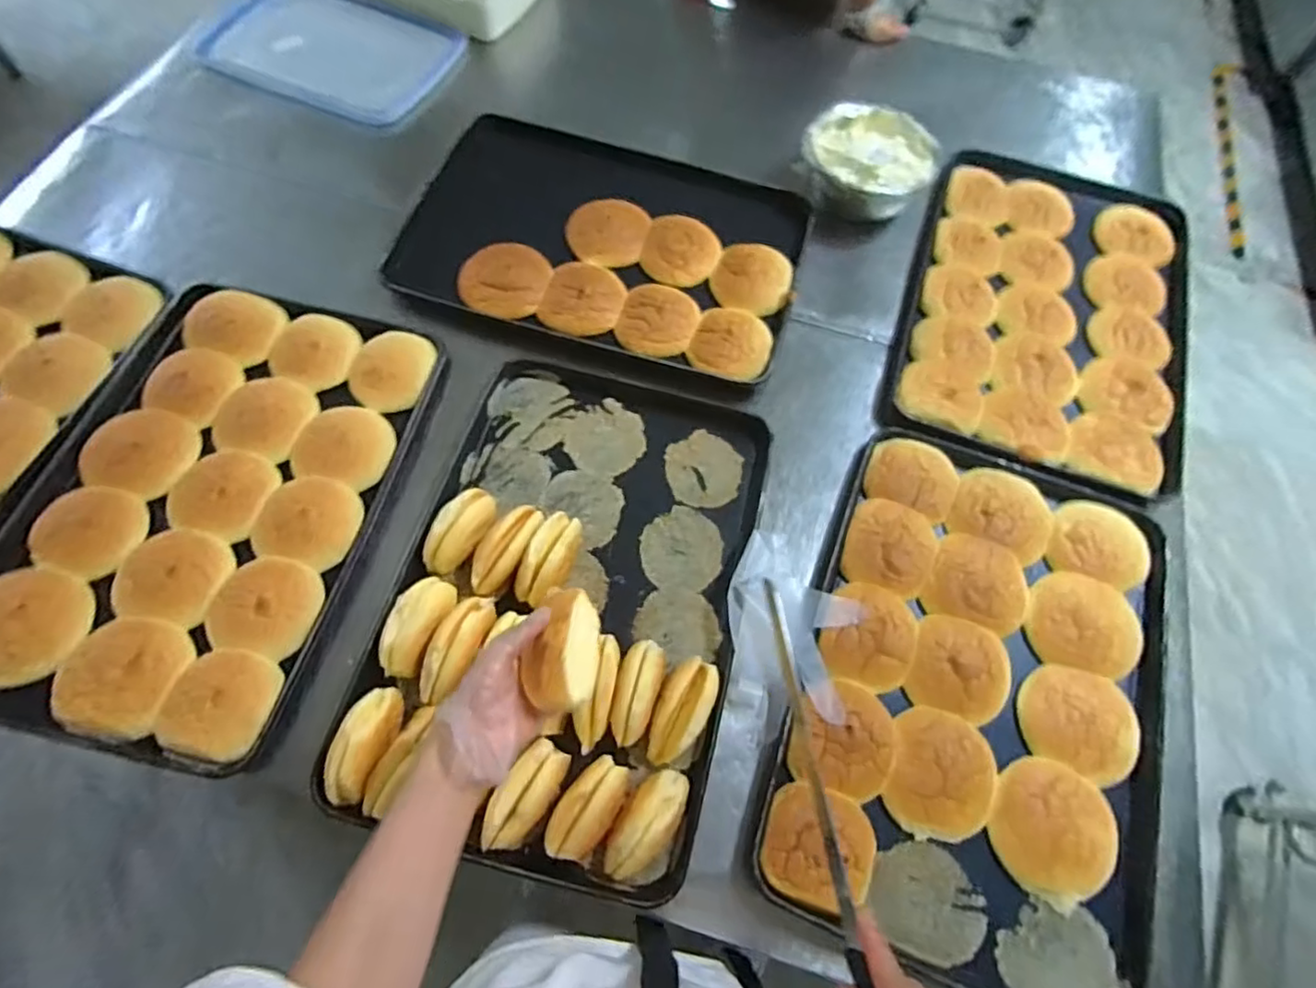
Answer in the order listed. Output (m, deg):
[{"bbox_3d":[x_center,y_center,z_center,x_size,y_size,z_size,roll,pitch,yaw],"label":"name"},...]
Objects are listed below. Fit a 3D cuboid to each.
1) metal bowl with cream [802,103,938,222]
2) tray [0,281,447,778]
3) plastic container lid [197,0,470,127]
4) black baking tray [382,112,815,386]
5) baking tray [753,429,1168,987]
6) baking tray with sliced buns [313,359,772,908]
[{"bbox_3d":[0.333,-0.523,1.012,0.179,0.094,0.181,1,65,-2],"label":"metal bowl with cream"},{"bbox_3d":[-0.539,-0.001,0.777,0.385,0.030,0.573,12,65,3],"label":"tray"},{"bbox_3d":[-0.578,-0.785,1.120,0.403,0.032,0.272,24,66,8],"label":"plastic container lid"},{"bbox_3d":[-0.073,-0.390,0.963,0.568,0.039,0.366,15,65,4],"label":"black baking tray"},{"bbox_3d":[0.375,0.217,0.735,0.385,0.041,0.582,20,65,7],"label":"baking tray"},{"bbox_3d":[-0.095,0.104,0.751,0.380,0.063,0.582,13,65,3],"label":"baking tray with sliced buns"}]

